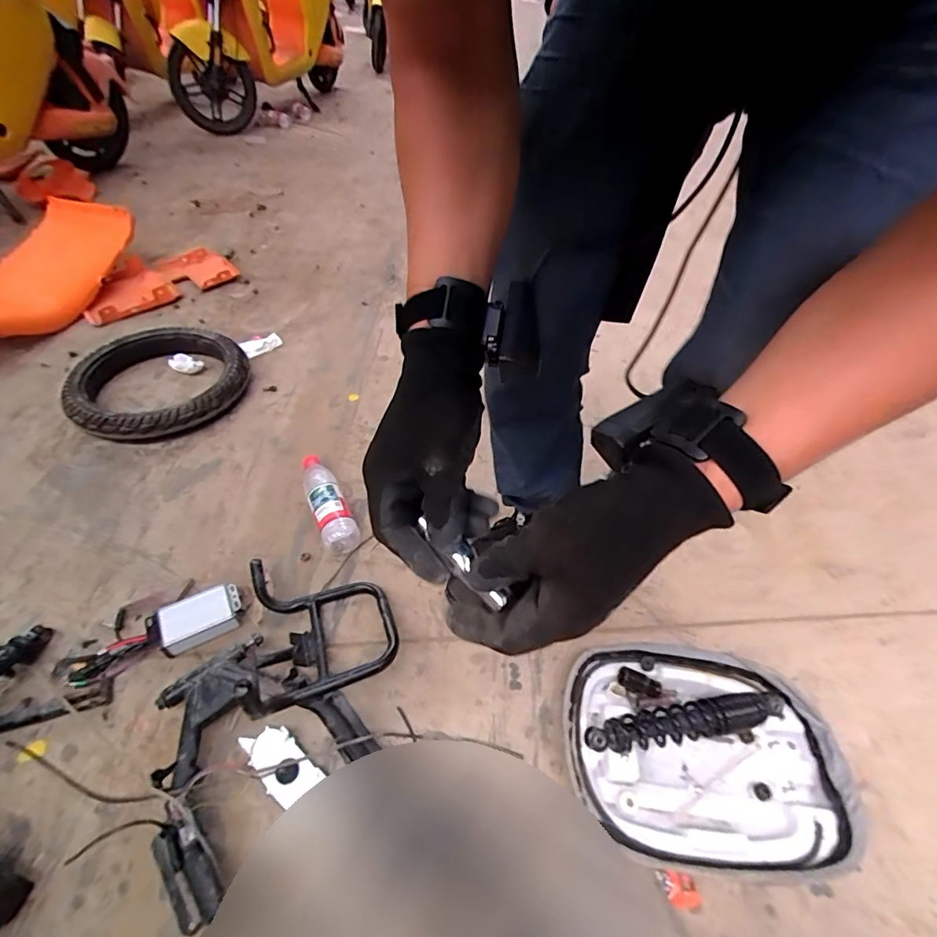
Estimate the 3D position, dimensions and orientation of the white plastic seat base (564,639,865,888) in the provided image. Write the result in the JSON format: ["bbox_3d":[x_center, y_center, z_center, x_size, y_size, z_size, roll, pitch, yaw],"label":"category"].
[{"bbox_3d":[0.308,0.373,0.652,0.349,0.063,0.269,4,48,0],"label":"white plastic seat base"}]

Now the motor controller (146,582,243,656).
[{"bbox_3d":[-0.420,0.233,0.750,0.131,0.040,0.075,-19,52,-19],"label":"motor controller"}]

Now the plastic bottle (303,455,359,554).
[{"bbox_3d":[-0.266,0.057,0.901,0.064,0.063,0.221,-20,52,-20],"label":"plastic bottle"}]

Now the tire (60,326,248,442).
[{"bbox_3d":[-0.711,-0.203,1.109,0.376,0.063,0.368,37,56,26],"label":"tire"}]

